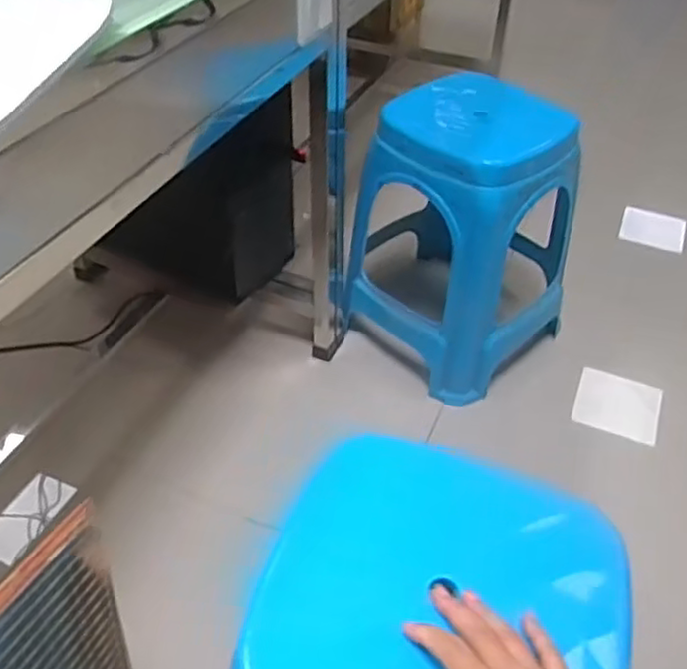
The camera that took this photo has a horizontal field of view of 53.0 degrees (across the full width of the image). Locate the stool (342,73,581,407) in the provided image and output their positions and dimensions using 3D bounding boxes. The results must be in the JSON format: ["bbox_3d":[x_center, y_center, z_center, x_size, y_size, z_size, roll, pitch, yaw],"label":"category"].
[{"bbox_3d":[0.229,-0.173,1.242,0.333,0.479,0.309,-28,51,-29],"label":"stool"}]

